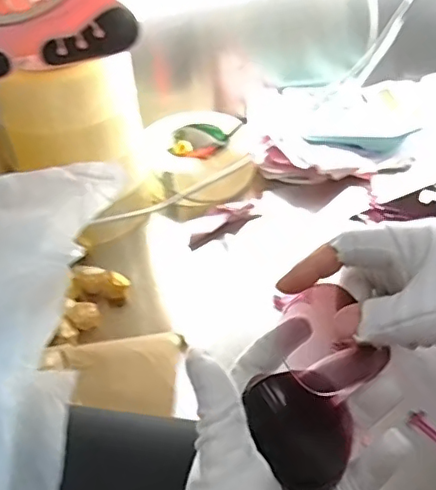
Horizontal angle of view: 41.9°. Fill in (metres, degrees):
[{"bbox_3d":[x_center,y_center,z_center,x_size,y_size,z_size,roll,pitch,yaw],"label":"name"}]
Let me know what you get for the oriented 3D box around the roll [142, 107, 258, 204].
[{"bbox_3d":[-0.020,-0.102,0.650,0.119,0.055,0.116,-2,42,2],"label":"roll"}]

